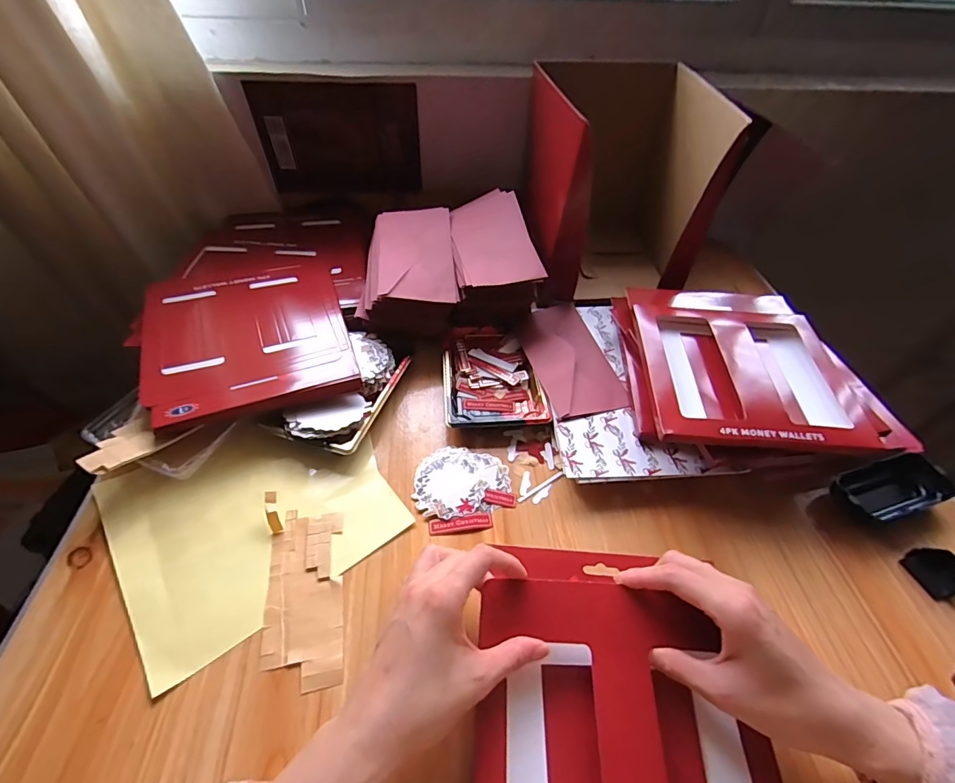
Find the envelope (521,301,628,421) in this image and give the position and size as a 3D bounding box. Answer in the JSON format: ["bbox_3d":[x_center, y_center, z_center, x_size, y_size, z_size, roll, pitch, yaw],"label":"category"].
[{"bbox_3d":[0.106,-0.046,0.545,0.090,0.012,0.180,-10,49,-11],"label":"envelope"}]

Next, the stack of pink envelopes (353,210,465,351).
[{"bbox_3d":[-0.089,-0.163,0.594,0.118,0.058,0.196,-5,49,-7],"label":"stack of pink envelopes"}]

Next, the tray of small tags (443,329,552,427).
[{"bbox_3d":[0.016,-0.020,0.540,0.109,0.022,0.154,-2,48,-5],"label":"tray of small tags"}]

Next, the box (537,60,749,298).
[{"bbox_3d":[0.189,-0.285,0.654,0.223,0.257,0.275,1,48,-2],"label":"box"}]

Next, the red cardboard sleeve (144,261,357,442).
[{"bbox_3d":[-0.268,-0.070,0.537,0.212,0.019,0.249,-12,49,-18],"label":"red cardboard sleeve"}]

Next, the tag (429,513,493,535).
[{"bbox_3d":[-0.015,0.122,0.422,0.058,0.004,0.015,-6,49,-8],"label":"tag"}]

